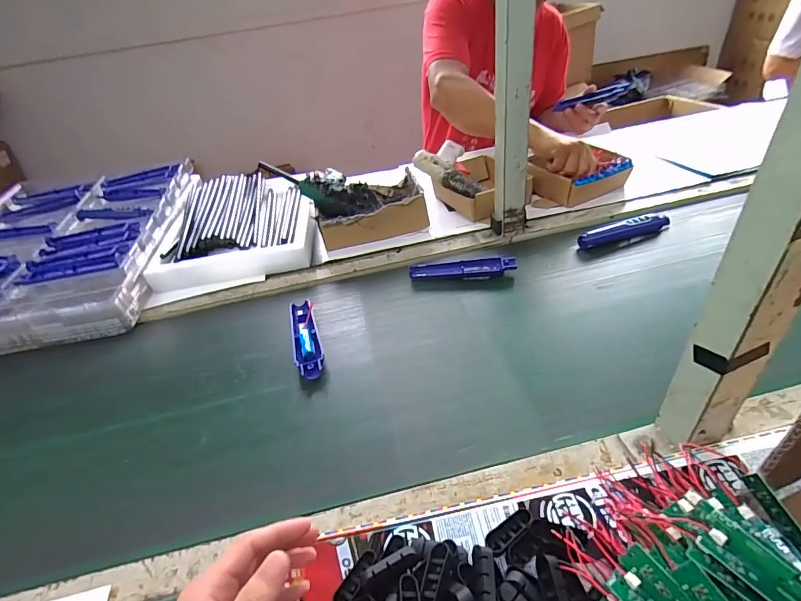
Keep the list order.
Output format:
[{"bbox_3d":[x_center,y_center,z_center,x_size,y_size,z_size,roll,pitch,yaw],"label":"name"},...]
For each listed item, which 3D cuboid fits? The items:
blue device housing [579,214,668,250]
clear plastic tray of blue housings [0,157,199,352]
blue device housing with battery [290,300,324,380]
[{"bbox_3d":[0.392,-0.121,0.741,0.177,0.029,0.039,-19,38,-13],"label":"blue device housing"},{"bbox_3d":[-0.701,-0.120,0.866,0.430,0.072,0.579,-11,37,-4],"label":"clear plastic tray of blue housings"},{"bbox_3d":[-0.137,0.049,0.610,0.038,0.017,0.164,-15,38,-8],"label":"blue device housing with battery"}]

